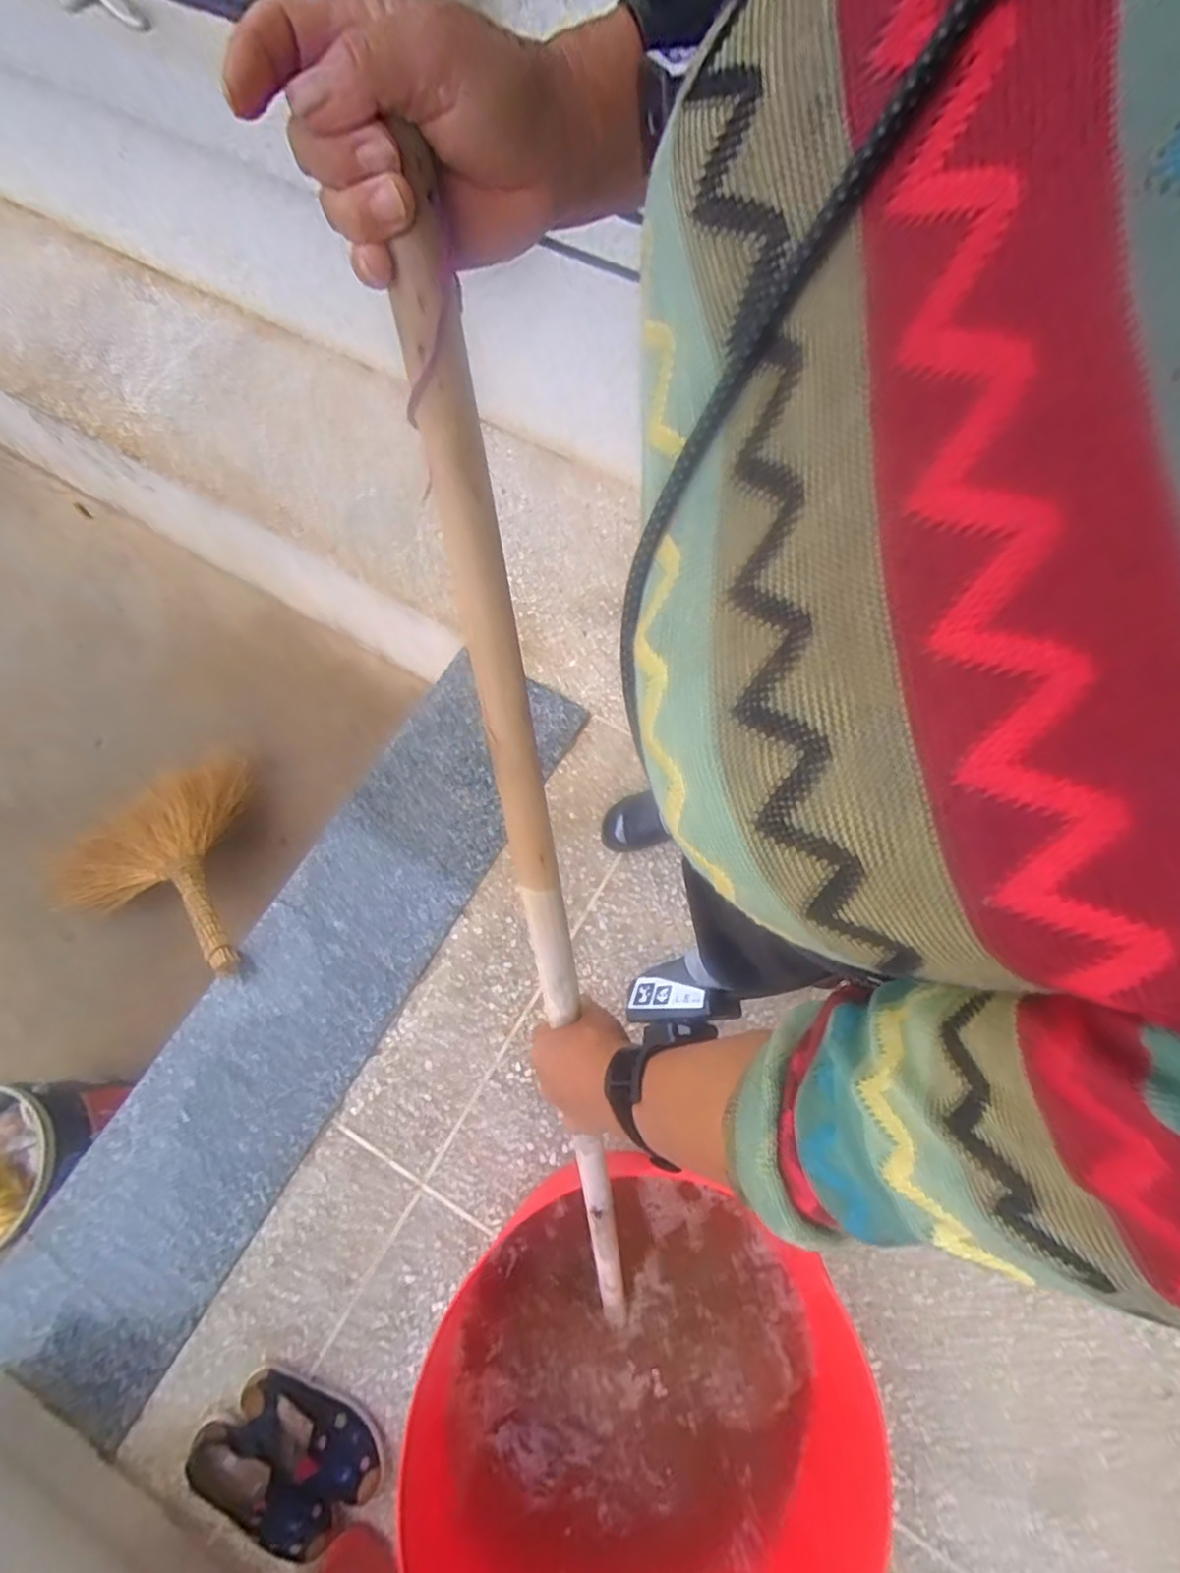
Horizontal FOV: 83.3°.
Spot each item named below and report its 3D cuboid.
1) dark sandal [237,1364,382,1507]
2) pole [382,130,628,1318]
[{"bbox_3d":[-0.387,0.899,0.924,0.225,0.044,0.088,25,68,11],"label":"dark sandal"},{"bbox_3d":[-0.022,0.164,0.492,0.029,0.921,0.021,-9,32,-4],"label":"pole"}]

